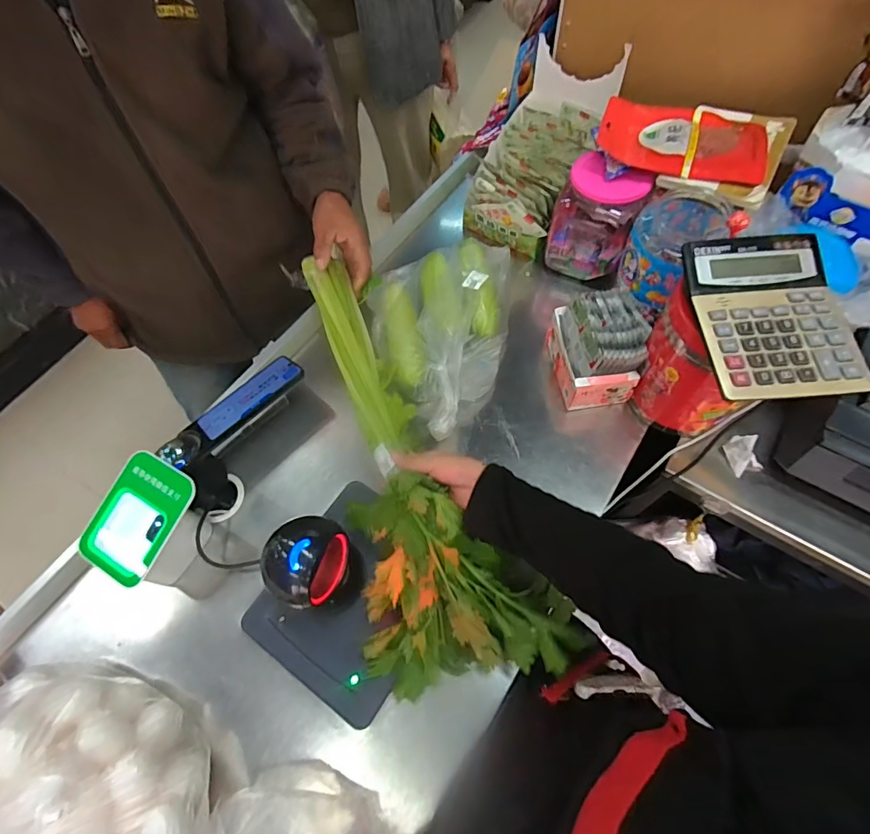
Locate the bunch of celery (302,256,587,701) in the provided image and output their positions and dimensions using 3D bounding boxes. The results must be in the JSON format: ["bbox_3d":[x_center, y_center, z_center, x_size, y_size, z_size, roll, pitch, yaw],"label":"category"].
[{"bbox_3d":[-0.052,0.025,0.611,0.204,0.104,0.612,-20,65,-8],"label":"bunch of celery"}]

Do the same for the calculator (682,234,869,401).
[{"bbox_3d":[0.354,-0.110,0.484,0.142,0.029,0.187,-2,63,1],"label":"calculator"}]

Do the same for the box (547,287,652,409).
[{"bbox_3d":[0.231,-0.096,0.671,0.096,0.104,0.139,-8,63,-2],"label":"box"}]

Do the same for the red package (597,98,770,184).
[{"bbox_3d":[0.362,-0.413,0.677,0.226,0.028,0.160,18,65,11],"label":"red package"}]

